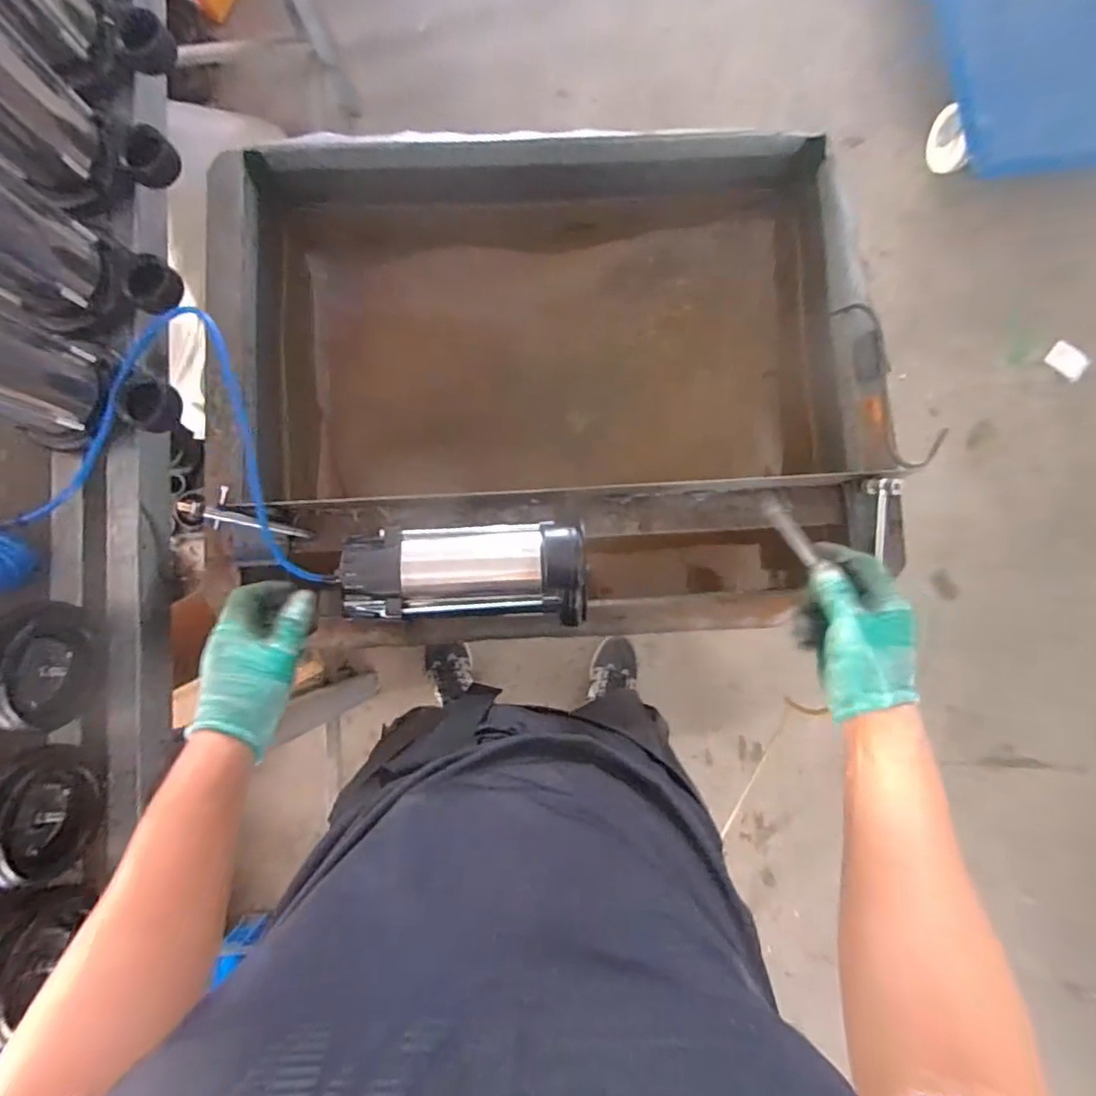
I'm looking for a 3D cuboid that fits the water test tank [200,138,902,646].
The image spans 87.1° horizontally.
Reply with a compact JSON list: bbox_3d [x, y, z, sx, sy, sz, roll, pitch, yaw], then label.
[{"bbox_3d":[-0.005,-0.196,0.749,0.755,0.258,0.590,-5,85,0],"label":"water test tank"}]

